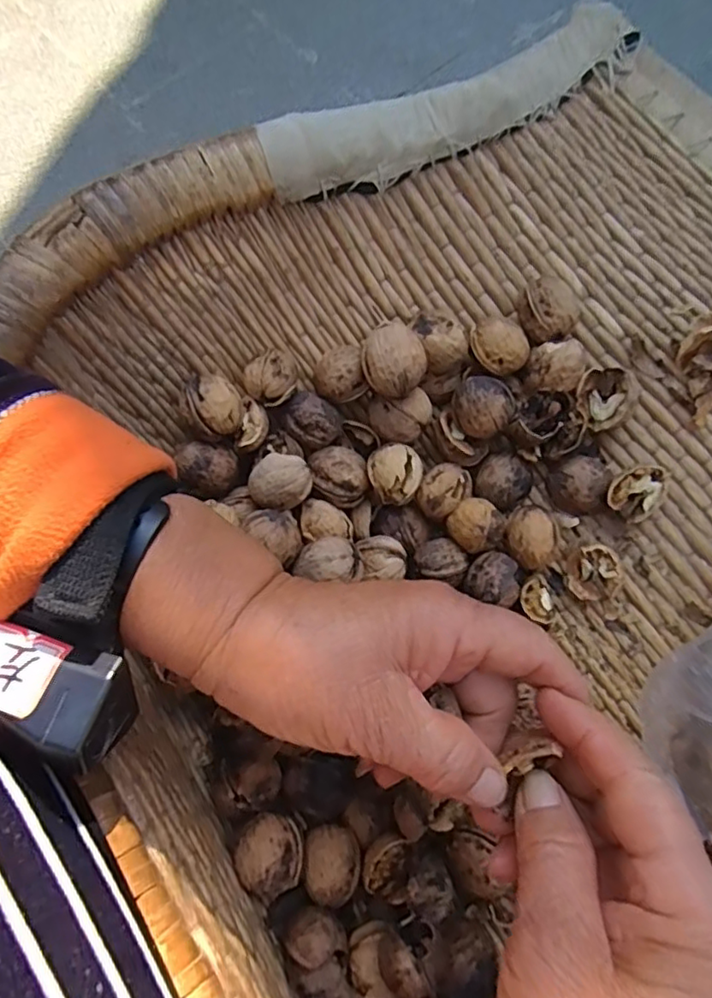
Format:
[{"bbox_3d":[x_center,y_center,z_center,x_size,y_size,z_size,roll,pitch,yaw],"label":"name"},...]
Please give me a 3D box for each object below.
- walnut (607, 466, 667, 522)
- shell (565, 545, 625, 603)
[{"bbox_3d":[0.147,-0.002,0.316,0.033,0.020,0.024,-25,75,-6],"label":"walnut"},{"bbox_3d":[0.125,0.039,0.318,0.022,0.018,0.026,8,74,3],"label":"shell"}]

